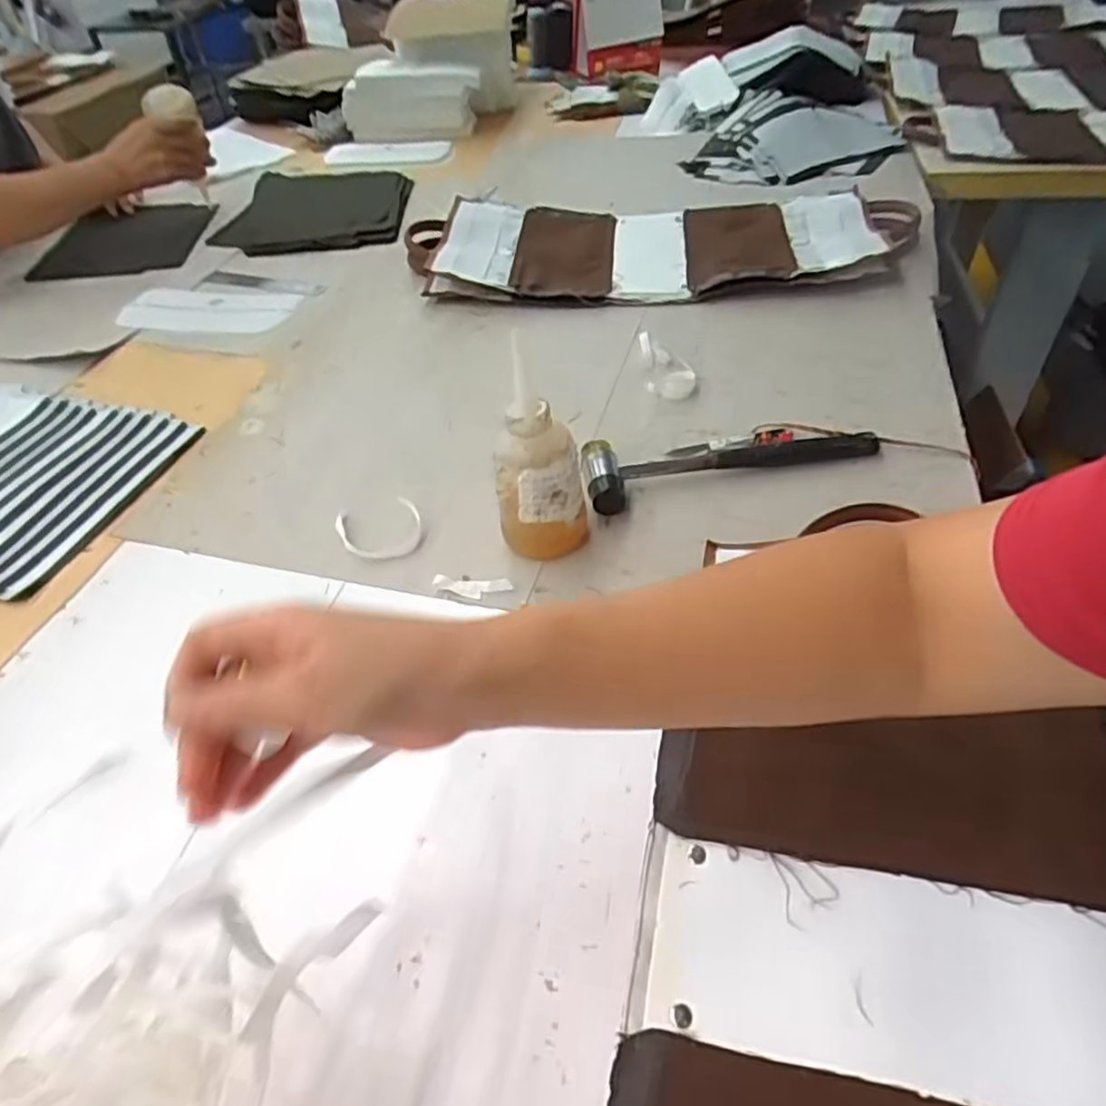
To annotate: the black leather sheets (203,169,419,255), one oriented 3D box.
[{"bbox_3d":[-0.360,-0.545,1.098,0.259,0.020,0.334,-6,45,-1],"label":"black leather sheets"}]

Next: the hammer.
[{"bbox_3d":[0.140,-0.080,0.581,0.232,0.028,0.064,-10,45,-4],"label":"hammer"}]

